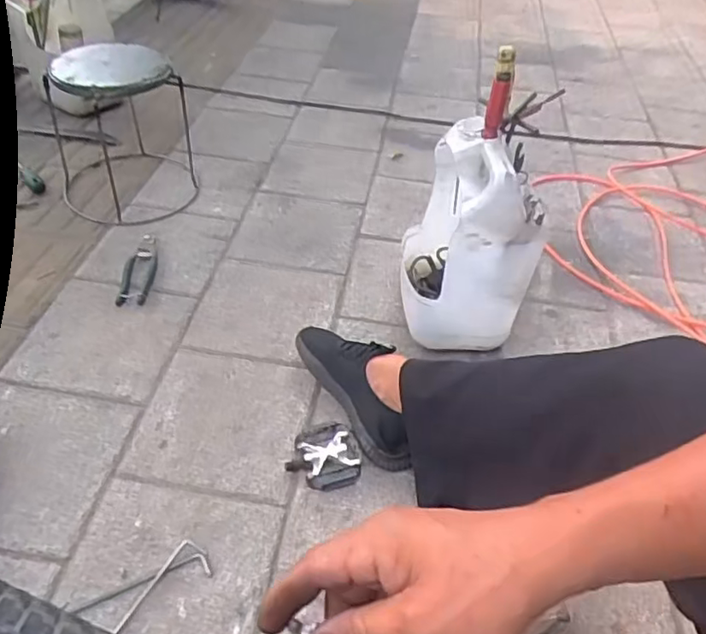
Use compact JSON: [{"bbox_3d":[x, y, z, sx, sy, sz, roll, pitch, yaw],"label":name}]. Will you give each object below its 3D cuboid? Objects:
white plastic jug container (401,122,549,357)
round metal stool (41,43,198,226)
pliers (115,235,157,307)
[{"bbox_3d":[0.183,-0.127,1.008,0.186,0.344,0.220,-1,44,-5],"label":"white plastic jug container"},{"bbox_3d":[-0.478,-0.387,1.249,0.278,0.278,0.301,-10,46,-14],"label":"round metal stool"},{"bbox_3d":[-0.399,-0.092,1.148,0.054,0.010,0.184,0,44,-4],"label":"pliers"}]

